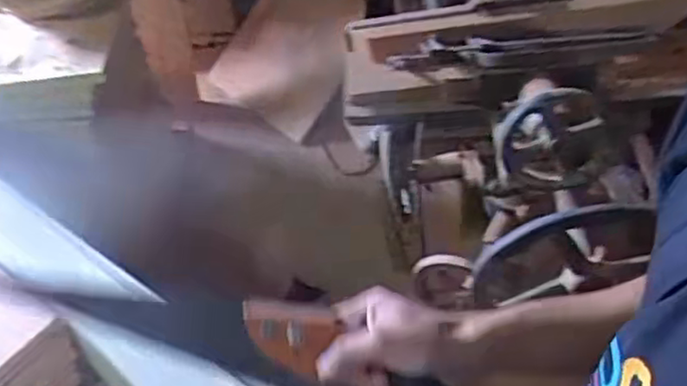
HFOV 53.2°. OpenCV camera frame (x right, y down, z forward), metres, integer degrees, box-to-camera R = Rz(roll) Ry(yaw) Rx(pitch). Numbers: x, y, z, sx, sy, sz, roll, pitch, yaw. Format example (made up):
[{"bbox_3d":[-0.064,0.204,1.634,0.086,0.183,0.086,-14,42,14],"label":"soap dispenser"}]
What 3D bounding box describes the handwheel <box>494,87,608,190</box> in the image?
[{"bbox_3d":[0.261,-0.064,0.865,0.126,0.158,0.060,15,50,19],"label":"handwheel"}]

